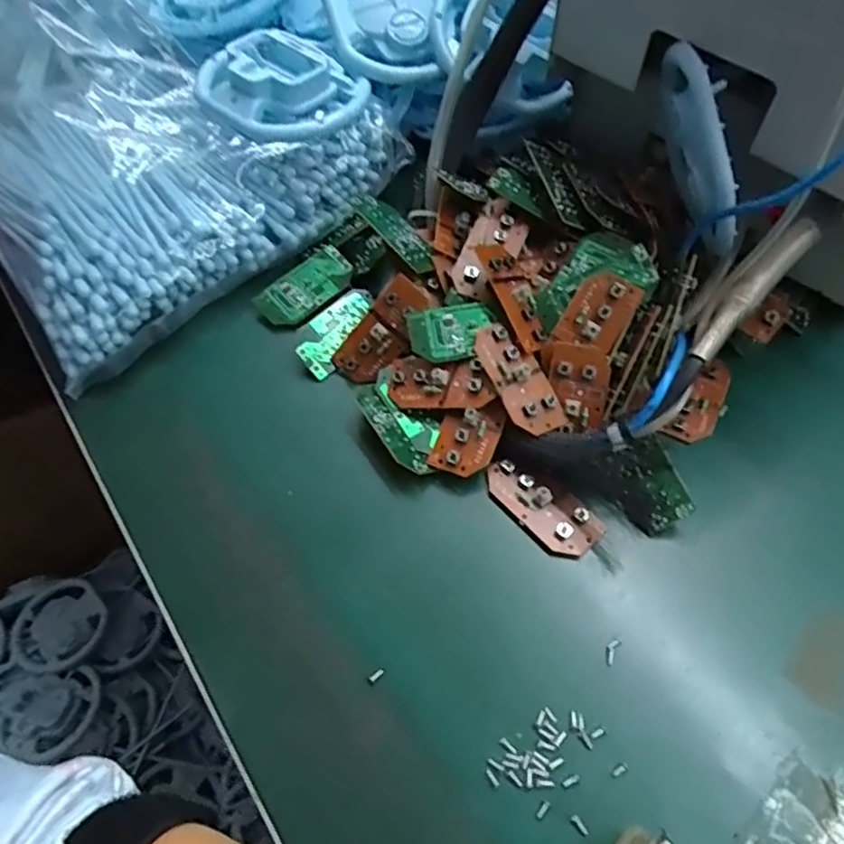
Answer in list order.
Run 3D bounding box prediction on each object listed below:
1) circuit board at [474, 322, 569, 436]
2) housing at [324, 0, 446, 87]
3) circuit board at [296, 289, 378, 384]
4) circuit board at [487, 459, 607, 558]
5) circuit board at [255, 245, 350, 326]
[{"bbox_3d":[0.047,-0.022,0.314,0.027,0.006,0.060,-28,80,-16],"label":"circuit board"},{"bbox_3d":[-0.022,-0.273,0.418,0.081,0.032,0.111,7,78,-2],"label":"housing"},{"bbox_3d":[-0.051,-0.053,0.361,0.026,0.009,0.056,34,72,-6],"label":"circuit board"},{"bbox_3d":[0.058,0.041,0.305,0.059,0.009,0.029,38,65,22],"label":"circuit board"},{"bbox_3d":[-0.069,-0.082,0.381,0.034,0.007,0.060,34,64,20],"label":"circuit board"}]

